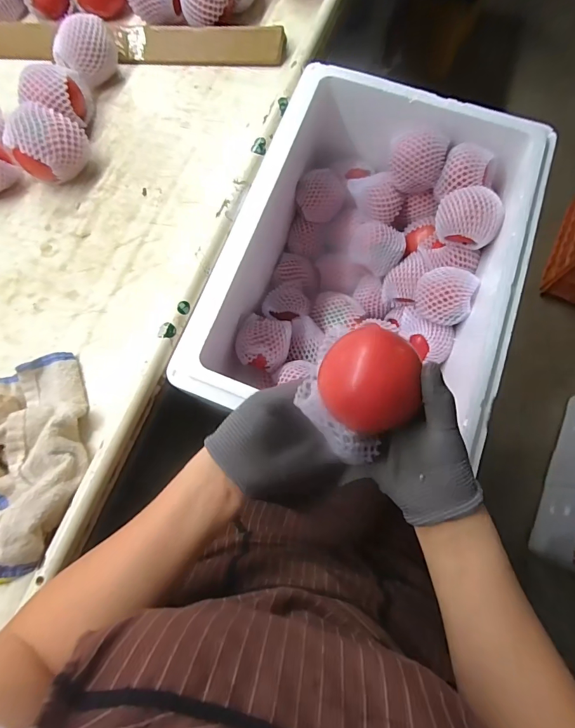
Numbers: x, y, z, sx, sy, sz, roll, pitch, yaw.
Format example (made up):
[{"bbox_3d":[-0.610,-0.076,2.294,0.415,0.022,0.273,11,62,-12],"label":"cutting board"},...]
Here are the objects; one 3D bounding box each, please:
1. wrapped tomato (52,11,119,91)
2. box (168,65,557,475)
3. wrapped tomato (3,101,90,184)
[{"bbox_3d":[-0.302,-0.468,0.576,0.088,0.066,0.065,-24,73,-5],"label":"wrapped tomato"},{"bbox_3d":[0.115,-0.128,0.566,0.354,0.195,0.487,19,74,8],"label":"box"},{"bbox_3d":[-0.326,-0.297,0.531,0.081,0.074,0.087,31,76,11],"label":"wrapped tomato"}]

